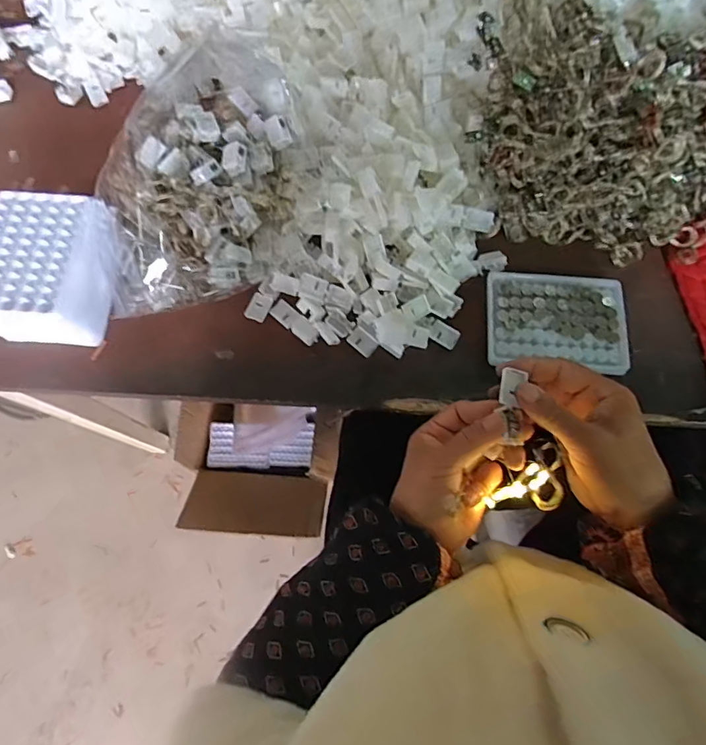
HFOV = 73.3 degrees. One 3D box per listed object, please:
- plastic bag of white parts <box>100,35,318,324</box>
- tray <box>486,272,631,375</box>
[{"bbox_3d":[-0.131,-0.198,0.466,0.205,0.069,0.247,-9,73,-3],"label":"plastic bag of white parts"},{"bbox_3d":[0.195,-0.052,0.454,0.126,0.016,0.098,5,73,2],"label":"tray"}]

